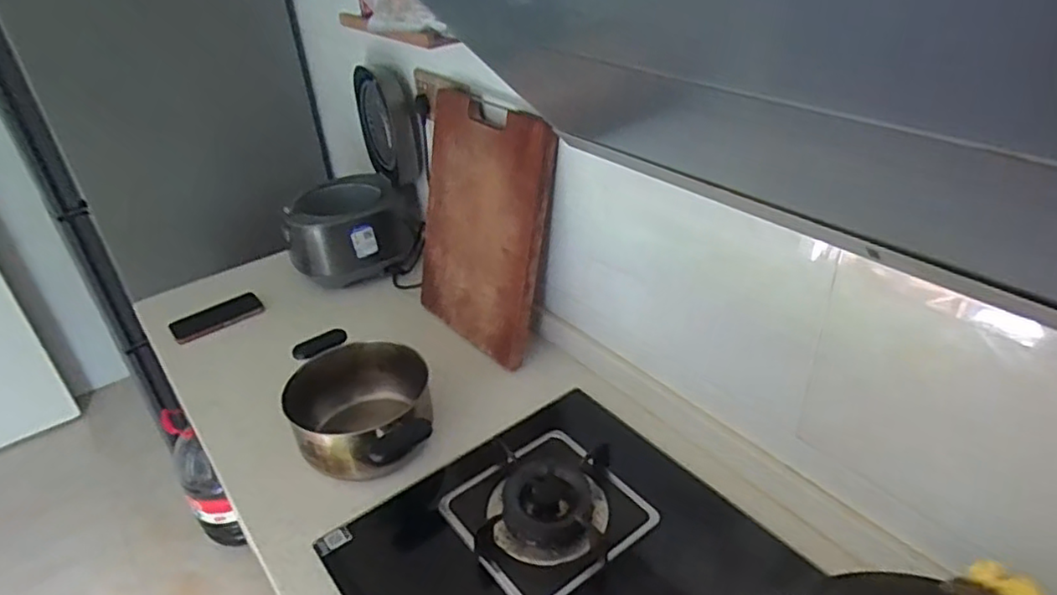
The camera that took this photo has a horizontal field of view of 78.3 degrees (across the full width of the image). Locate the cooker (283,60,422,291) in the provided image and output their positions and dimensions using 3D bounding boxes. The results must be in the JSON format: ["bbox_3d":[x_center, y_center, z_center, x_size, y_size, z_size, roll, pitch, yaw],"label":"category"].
[{"bbox_3d":[-0.351,-0.221,1.254,0.251,0.354,0.211,-28,40,-33],"label":"cooker"}]

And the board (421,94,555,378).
[{"bbox_3d":[-0.088,-0.114,1.069,0.033,0.394,0.287,-12,29,-44],"label":"board"}]

